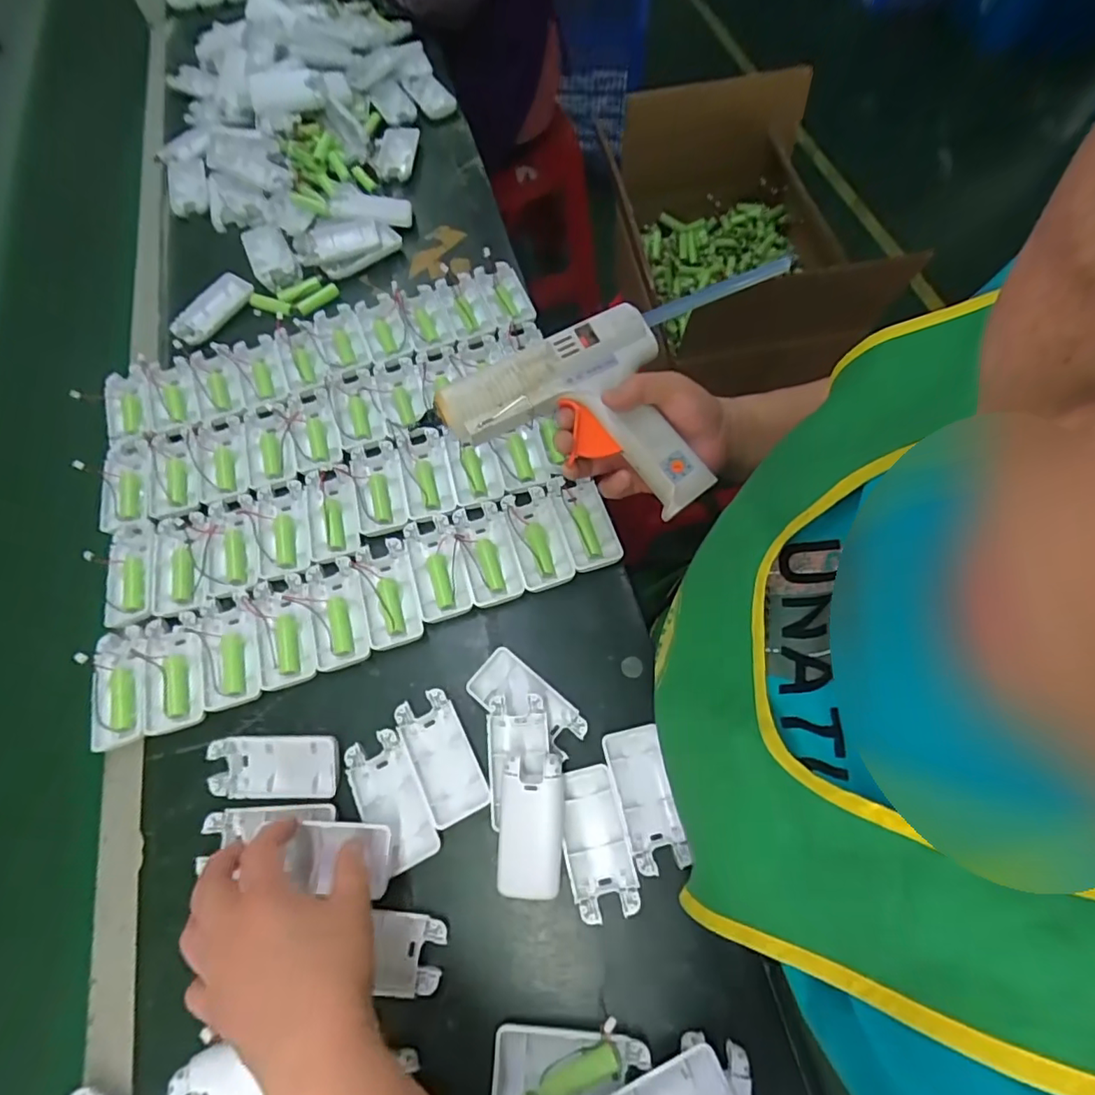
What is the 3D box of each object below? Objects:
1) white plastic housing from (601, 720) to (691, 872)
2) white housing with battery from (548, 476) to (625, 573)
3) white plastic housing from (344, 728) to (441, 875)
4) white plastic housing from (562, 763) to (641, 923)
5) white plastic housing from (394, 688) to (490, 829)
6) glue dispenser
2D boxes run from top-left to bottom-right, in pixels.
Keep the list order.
[{"bbox_3d":[0.072,0.181,0.406,0.042,0.010,0.094,-13,65,-4],"label":"white plastic housing"},{"bbox_3d":[0.033,-0.023,0.500,0.042,0.023,0.091,-17,66,-6],"label":"white housing with battery"},{"bbox_3d":[-0.115,0.187,0.414,0.044,0.017,0.094,-27,67,-10],"label":"white plastic housing"},{"bbox_3d":[0.033,0.207,0.396,0.043,0.011,0.094,-13,65,-4],"label":"white plastic housing"},{"bbox_3d":[-0.080,0.157,0.423,0.044,0.011,0.093,-26,67,-10],"label":"white plastic housing"},{"bbox_3d":[0.020,-0.081,0.404,0.177,0.049,0.150,-26,67,-9],"label":"glue dispenser"}]

